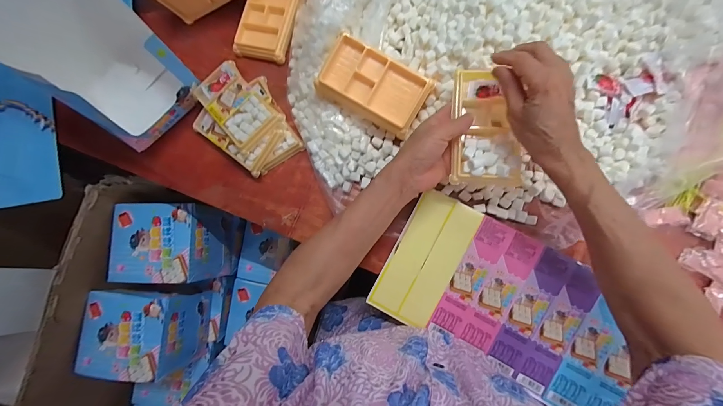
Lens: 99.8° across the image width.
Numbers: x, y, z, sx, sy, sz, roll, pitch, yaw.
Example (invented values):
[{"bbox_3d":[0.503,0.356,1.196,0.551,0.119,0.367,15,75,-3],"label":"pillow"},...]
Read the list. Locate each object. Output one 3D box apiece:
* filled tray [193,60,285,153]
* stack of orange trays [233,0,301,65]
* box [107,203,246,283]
[{"bbox_3d":[-0.177,-0.139,0.431,0.071,0.014,0.124,-43,78,-1],"label":"filled tray"},{"bbox_3d":[-0.137,-0.294,0.477,0.080,0.032,0.145,15,86,9],"label":"stack of orange trays"},{"bbox_3d":[-0.371,0.080,0.624,0.175,0.161,0.148,4,84,9],"label":"box"}]

